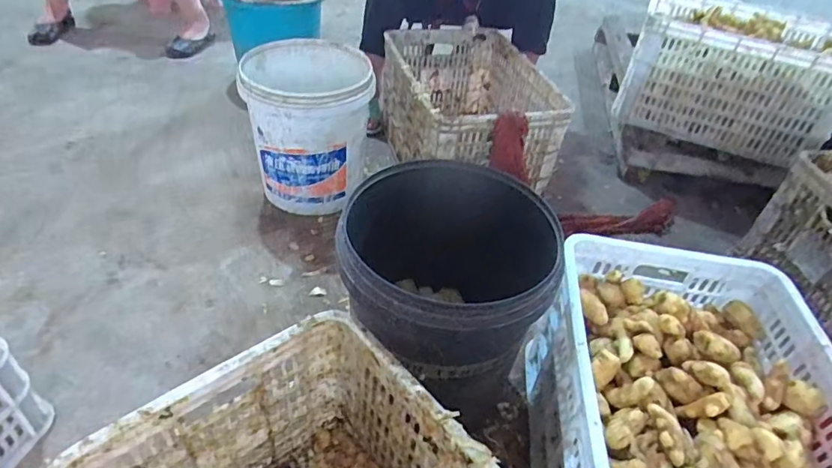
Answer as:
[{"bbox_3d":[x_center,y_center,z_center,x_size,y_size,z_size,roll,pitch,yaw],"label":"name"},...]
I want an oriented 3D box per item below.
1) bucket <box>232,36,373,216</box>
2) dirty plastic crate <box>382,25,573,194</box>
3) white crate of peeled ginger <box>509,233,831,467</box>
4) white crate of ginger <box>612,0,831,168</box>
[{"bbox_3d":[-0.250,-0.249,1.211,0.275,0.312,0.275,-2,43,-9],"label":"bucket"},{"bbox_3d":[0.121,-0.326,1.316,0.358,0.237,0.501,-3,42,-13],"label":"dirty plastic crate"},{"bbox_3d":[0.369,0.282,0.711,0.361,0.263,0.496,7,40,-2],"label":"white crate of peeled ginger"},{"bbox_3d":[0.823,-0.421,1.329,0.482,0.274,0.335,24,43,18],"label":"white crate of ginger"}]

